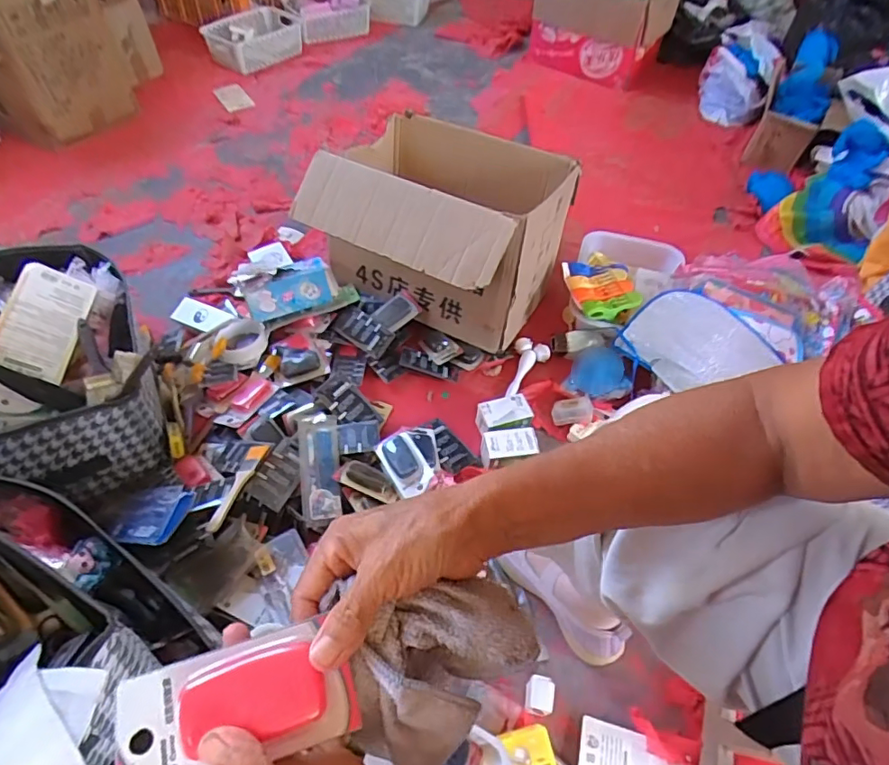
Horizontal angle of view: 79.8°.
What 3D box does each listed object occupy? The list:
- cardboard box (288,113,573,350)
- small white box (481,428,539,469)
[{"bbox_3d":[0.001,-0.292,1.008,0.394,0.289,0.406,26,55,17],"label":"cardboard box"},{"bbox_3d":[0.104,0.101,0.860,0.091,0.035,0.047,-7,53,-9],"label":"small white box"}]

